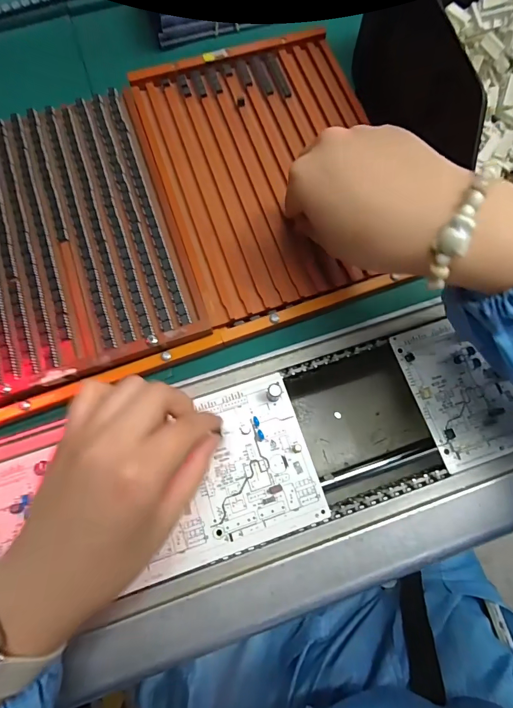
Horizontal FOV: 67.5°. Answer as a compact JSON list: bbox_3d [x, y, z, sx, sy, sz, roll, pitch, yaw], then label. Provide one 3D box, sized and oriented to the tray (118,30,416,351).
[{"bbox_3d":[0.014,-0.149,0.313,0.180,0.019,0.249,-18,74,-6],"label":"tray"}]

